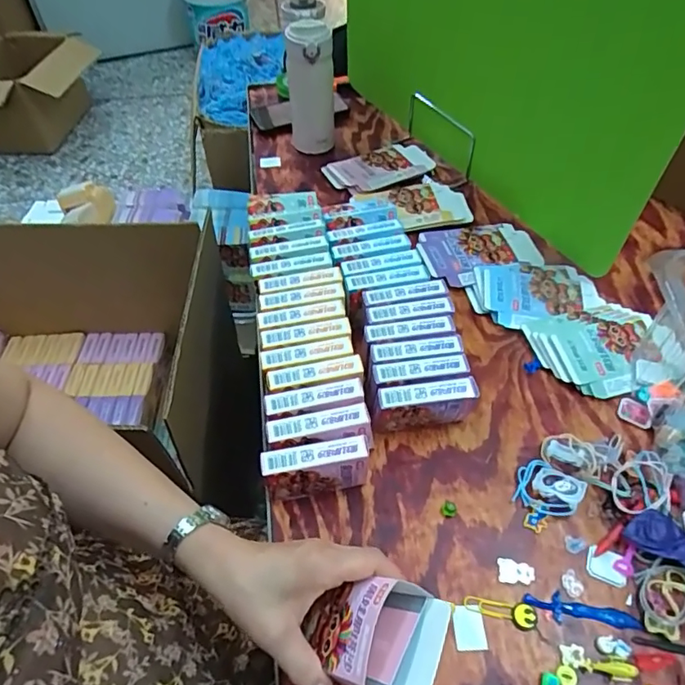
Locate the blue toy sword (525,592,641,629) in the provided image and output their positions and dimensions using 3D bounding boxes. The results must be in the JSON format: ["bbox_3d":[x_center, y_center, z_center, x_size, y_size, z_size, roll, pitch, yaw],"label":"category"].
[{"bbox_3d":[0.198,0.223,0.429,0.089,0.004,0.022,9,52,7],"label":"blue toy sword"}]

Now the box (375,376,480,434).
[{"bbox_3d":[0.082,0.066,0.508,0.097,0.067,0.022,-6,52,-4],"label":"box"}]

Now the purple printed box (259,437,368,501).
[{"bbox_3d":[-0.023,0.118,0.472,0.091,0.069,0.023,-7,52,-5],"label":"purple printed box"}]

